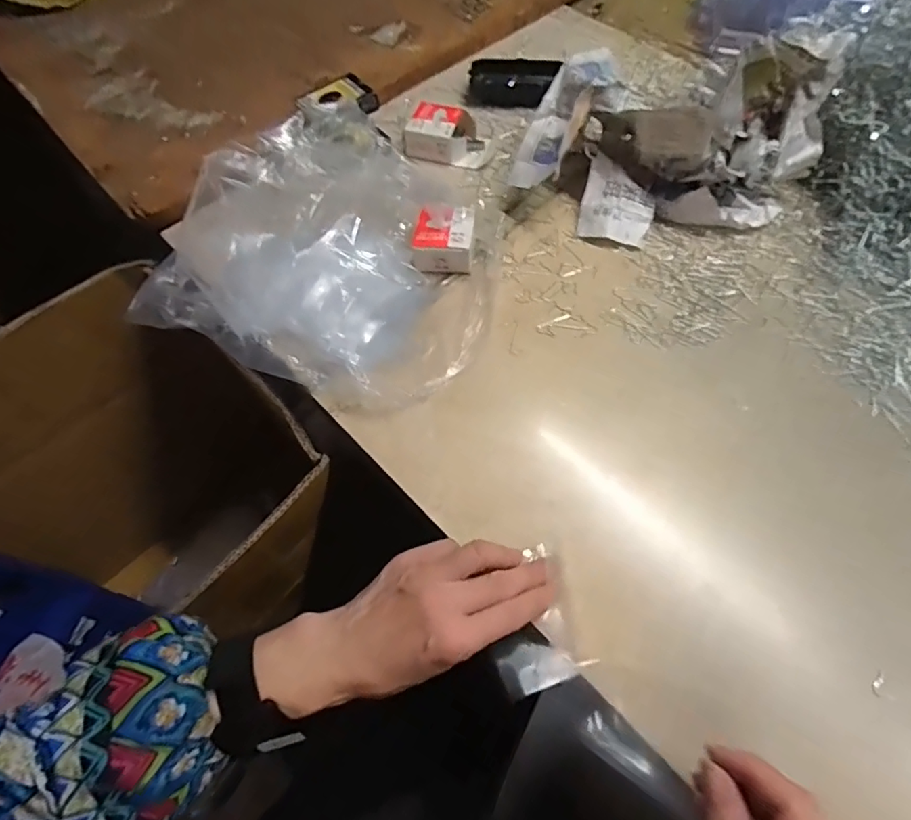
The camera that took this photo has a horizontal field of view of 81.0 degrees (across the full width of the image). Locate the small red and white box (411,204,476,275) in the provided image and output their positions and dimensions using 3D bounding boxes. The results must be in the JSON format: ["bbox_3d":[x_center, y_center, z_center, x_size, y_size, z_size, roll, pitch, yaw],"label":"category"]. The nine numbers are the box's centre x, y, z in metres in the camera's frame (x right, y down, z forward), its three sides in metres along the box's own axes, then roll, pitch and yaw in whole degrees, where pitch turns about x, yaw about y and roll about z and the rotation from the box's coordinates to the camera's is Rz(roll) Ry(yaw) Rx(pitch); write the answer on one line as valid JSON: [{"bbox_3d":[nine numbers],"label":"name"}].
[{"bbox_3d":[-0.010,-0.156,0.482,0.052,0.032,0.055,2,61,5],"label":"small red and white box"}]

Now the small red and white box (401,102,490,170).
[{"bbox_3d":[-0.008,-0.290,0.558,0.083,0.027,0.053,20,64,15],"label":"small red and white box"}]

